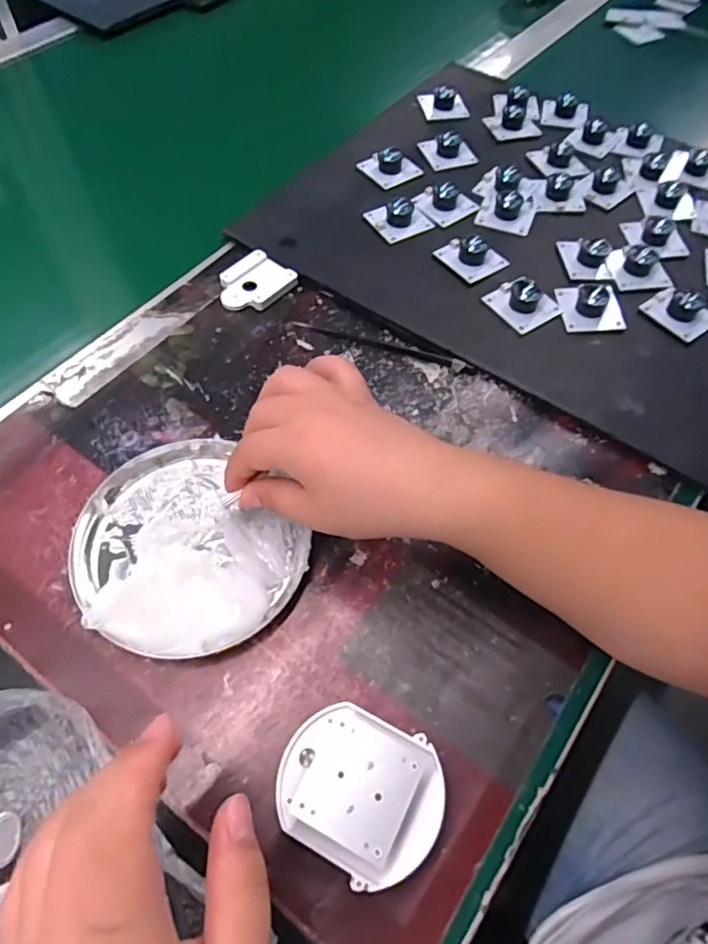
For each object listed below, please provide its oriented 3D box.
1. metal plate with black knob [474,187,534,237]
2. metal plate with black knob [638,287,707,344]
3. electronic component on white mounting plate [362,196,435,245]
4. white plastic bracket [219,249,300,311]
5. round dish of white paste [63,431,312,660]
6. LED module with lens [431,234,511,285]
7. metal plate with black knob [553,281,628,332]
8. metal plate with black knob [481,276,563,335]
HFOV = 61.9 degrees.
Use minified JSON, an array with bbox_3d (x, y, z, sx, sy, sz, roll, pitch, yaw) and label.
[{"bbox_3d":[0.128,-0.222,0.489,0.043,0.013,0.055,16,60,9],"label":"metal plate with black knob"},{"bbox_3d":[0.240,-0.121,0.425,0.045,0.019,0.045,-32,65,-19],"label":"metal plate with black knob"},{"bbox_3d":[0.037,-0.210,0.476,0.044,0.020,0.041,-28,63,-17],"label":"electronic component on white mounting plate"},{"bbox_3d":[-0.076,-0.142,0.444,0.044,0.010,0.055,38,65,19],"label":"white plastic bracket"},{"bbox_3d":[-0.096,0.039,0.325,0.127,0.027,0.111,40,66,21],"label":"round dish of white paste"},{"bbox_3d":[0.091,-0.169,0.453,0.042,0.018,0.042,-33,65,-19],"label":"LED module with lens"},{"bbox_3d":[0.171,-0.122,0.425,0.040,0.018,0.041,-1,59,-2],"label":"metal plate with black knob"},{"bbox_3d":[0.123,-0.126,0.427,0.041,0.018,0.045,-29,64,-17],"label":"metal plate with black knob"}]

